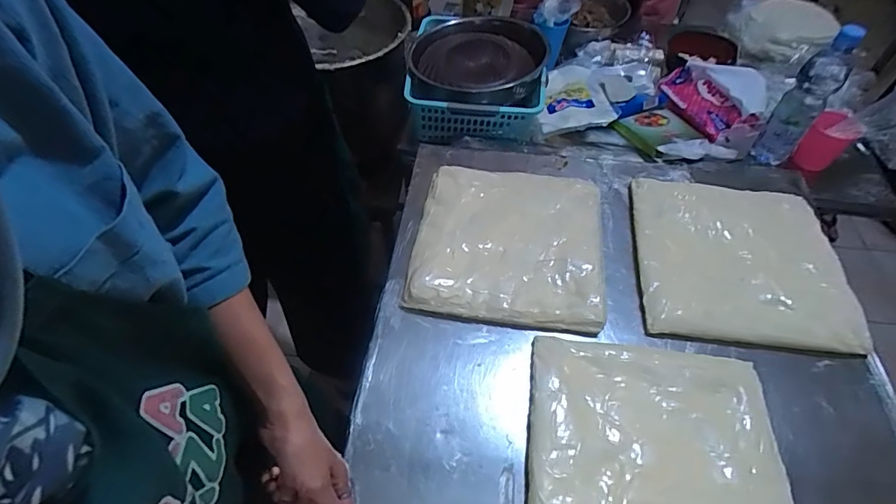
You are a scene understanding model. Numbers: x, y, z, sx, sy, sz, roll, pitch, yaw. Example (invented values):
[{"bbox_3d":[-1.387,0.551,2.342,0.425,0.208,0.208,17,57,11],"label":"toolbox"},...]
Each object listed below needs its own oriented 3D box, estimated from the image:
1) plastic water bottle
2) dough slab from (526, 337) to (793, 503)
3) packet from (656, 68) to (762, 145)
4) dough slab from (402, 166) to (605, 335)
[{"bbox_3d":[0.584,-0.254,0.761,0.061,0.230,0.077,32,59,22],"label":"plastic water bottle"},{"bbox_3d":[0.206,0.210,0.466,0.247,0.014,0.249,5,54,6],"label":"dough slab"},{"bbox_3d":[0.450,-0.264,0.831,0.068,0.047,0.174,-24,56,-17],"label":"packet"},{"bbox_3d":[0.081,-0.021,0.629,0.238,0.021,0.245,5,54,6],"label":"dough slab"}]

